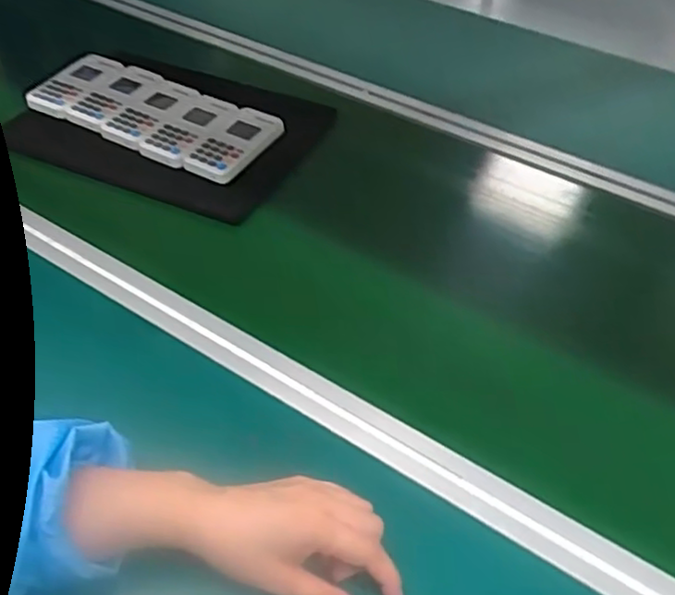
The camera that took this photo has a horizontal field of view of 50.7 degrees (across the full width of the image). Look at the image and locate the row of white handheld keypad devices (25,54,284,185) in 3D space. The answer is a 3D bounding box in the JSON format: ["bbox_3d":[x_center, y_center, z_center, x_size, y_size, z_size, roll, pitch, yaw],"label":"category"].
[{"bbox_3d":[-0.209,-0.207,0.813,0.265,0.017,0.111,22,55,10],"label":"row of white handheld keypad devices"}]

